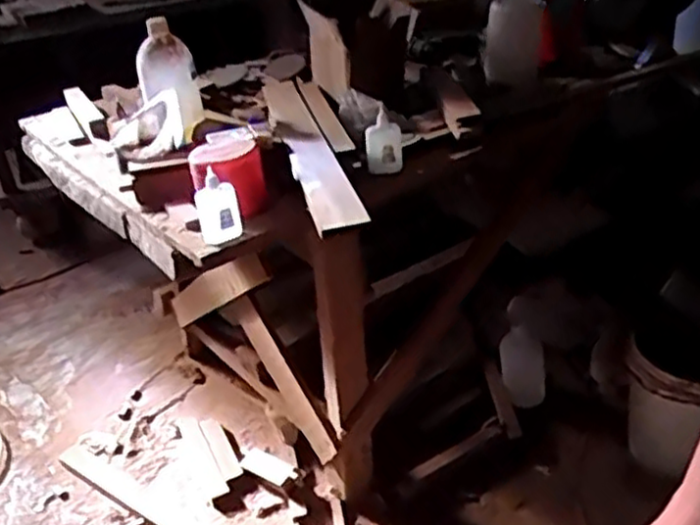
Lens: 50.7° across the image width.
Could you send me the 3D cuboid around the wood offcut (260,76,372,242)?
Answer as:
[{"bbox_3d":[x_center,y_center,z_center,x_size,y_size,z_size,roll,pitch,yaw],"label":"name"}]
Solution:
[{"bbox_3d":[-0.077,-0.205,1.182,0.066,0.019,0.775,-5,26,-10],"label":"wood offcut"}]

